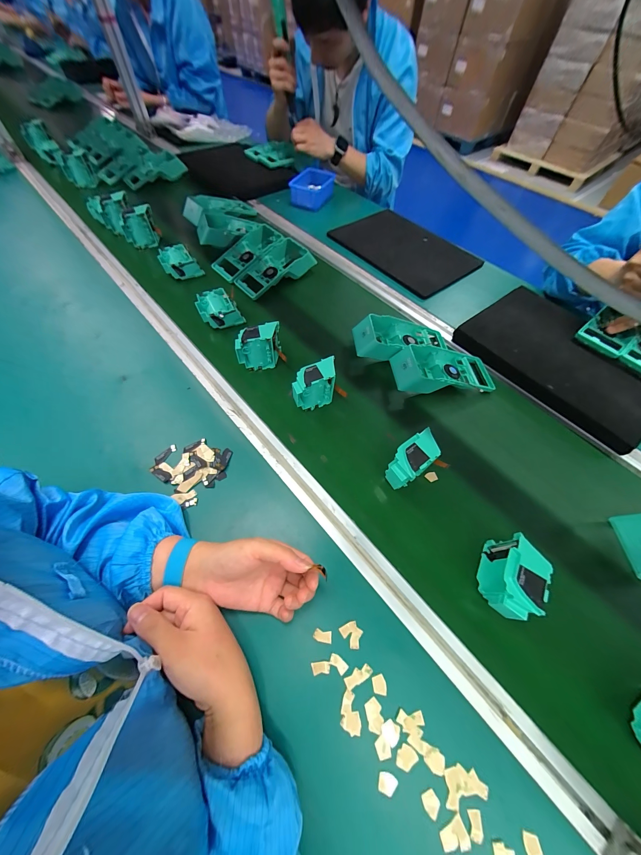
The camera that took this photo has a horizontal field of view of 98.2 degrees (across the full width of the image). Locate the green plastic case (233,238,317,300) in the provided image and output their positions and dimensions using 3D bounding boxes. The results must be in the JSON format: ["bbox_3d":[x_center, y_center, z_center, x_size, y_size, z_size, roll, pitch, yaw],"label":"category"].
[{"bbox_3d":[-0.106,-0.368,0.639,0.182,0.049,0.088,-35,67,-21],"label":"green plastic case"}]

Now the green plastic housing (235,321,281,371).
[{"bbox_3d":[-0.110,-0.142,0.498,0.076,0.081,0.035,-9,60,-8],"label":"green plastic housing"}]

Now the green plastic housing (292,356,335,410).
[{"bbox_3d":[-0.011,-0.066,0.459,0.073,0.079,0.037,-22,63,-15],"label":"green plastic housing"}]

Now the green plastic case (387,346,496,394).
[{"bbox_3d":[0.226,-0.105,0.503,0.193,0.052,0.089,-2,60,-4],"label":"green plastic case"}]

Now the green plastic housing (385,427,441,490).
[{"bbox_3d":[0.127,0.052,0.398,0.073,0.075,0.042,-35,67,-21],"label":"green plastic housing"}]

